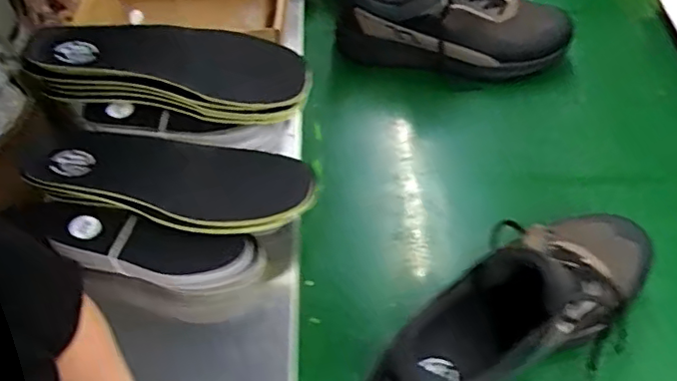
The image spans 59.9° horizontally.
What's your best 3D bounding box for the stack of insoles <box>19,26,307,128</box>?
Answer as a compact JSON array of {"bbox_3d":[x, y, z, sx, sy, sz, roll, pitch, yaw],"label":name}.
[{"bbox_3d":[-0.183,-0.128,0.644,0.291,0.068,0.110,5,54,-9],"label":"stack of insoles"}]

